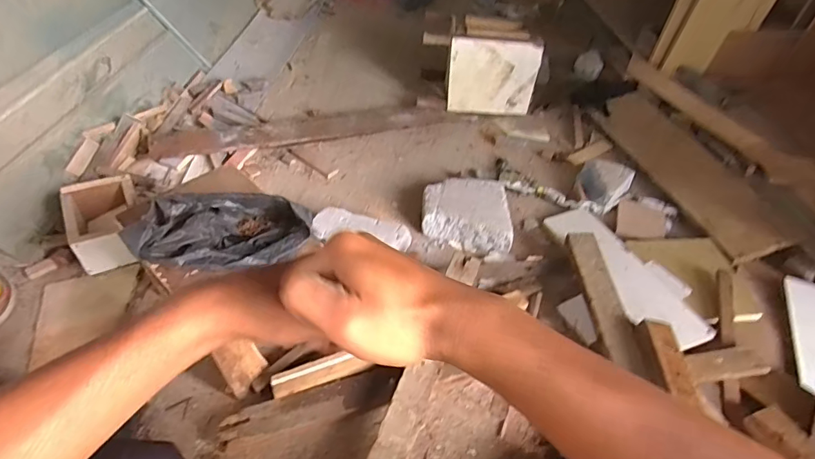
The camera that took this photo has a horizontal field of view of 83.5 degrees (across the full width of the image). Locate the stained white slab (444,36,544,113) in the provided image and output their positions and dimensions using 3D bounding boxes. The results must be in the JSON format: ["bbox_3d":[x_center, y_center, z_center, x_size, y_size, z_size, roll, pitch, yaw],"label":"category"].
[{"bbox_3d":[0.248,-0.439,1.344,0.256,0.220,0.045,6,46,1],"label":"stained white slab"}]

